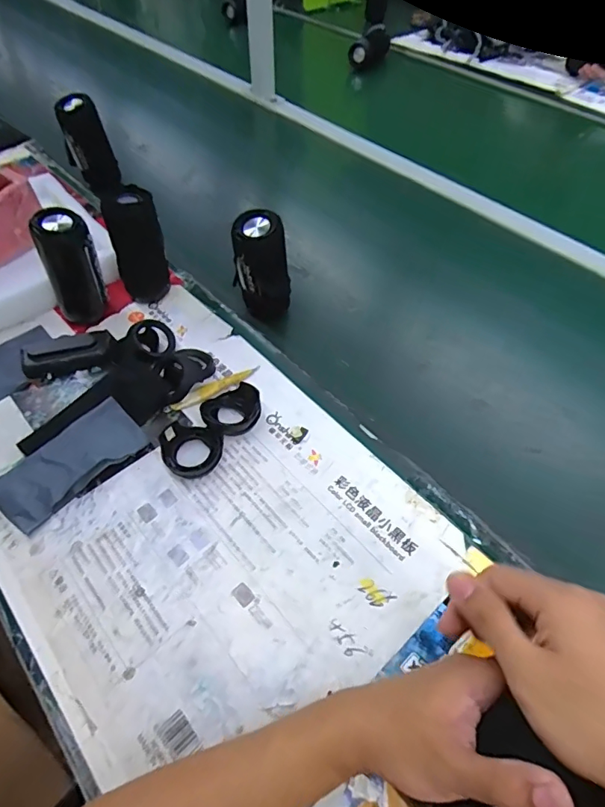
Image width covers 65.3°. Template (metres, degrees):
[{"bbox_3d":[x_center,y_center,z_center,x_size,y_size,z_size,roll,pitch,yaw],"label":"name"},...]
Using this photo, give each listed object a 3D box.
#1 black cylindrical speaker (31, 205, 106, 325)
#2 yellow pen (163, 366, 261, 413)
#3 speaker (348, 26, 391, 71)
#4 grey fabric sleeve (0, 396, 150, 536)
[{"bbox_3d":[-0.293,-0.169,0.603,0.066,0.136,0.062,1,53,-1],"label":"black cylindrical speaker"},{"bbox_3d":[-0.110,-0.021,0.582,0.125,0.008,0.016,-28,58,-21],"label":"yellow pen"},{"bbox_3d":[0.190,-0.970,1.286,0.071,0.068,0.110,30,59,20],"label":"speaker"},{"bbox_3d":[-0.252,0.061,0.512,0.077,0.017,0.154,37,60,24],"label":"grey fabric sleeve"}]

